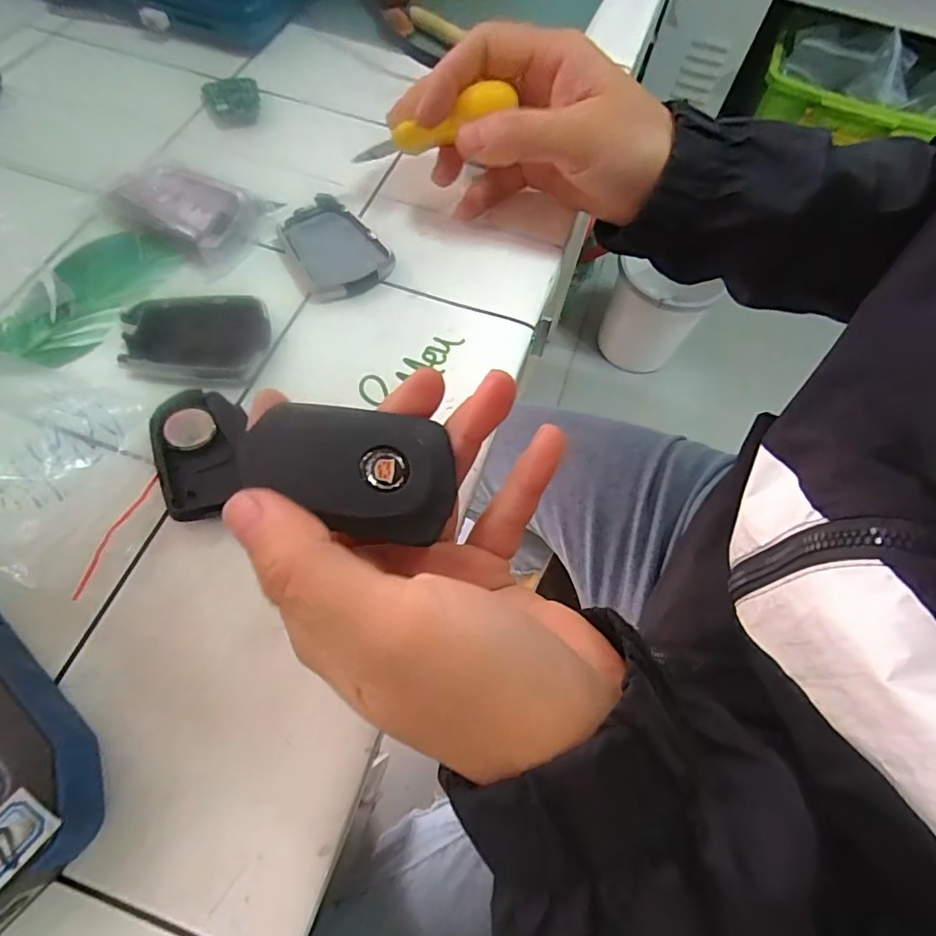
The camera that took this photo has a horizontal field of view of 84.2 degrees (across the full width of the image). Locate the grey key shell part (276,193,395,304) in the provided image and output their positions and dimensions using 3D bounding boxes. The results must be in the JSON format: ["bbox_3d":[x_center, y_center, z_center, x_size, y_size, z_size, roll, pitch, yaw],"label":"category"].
[{"bbox_3d":[-0.067,-0.105,0.250,0.043,0.010,0.057,-35,72,-19],"label":"grey key shell part"}]

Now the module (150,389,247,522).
[{"bbox_3d":[-0.102,-0.006,0.198,0.032,0.008,0.054,-16,64,-4],"label":"module"}]

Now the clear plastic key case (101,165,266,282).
[{"bbox_3d":[-0.133,-0.126,0.250,0.071,0.017,0.051,32,66,10],"label":"clear plastic key case"}]

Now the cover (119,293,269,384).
[{"bbox_3d":[-0.116,-0.055,0.219,0.059,0.006,0.043,-3,65,-7],"label":"cover"}]

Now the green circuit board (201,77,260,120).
[{"bbox_3d":[-0.135,-0.211,0.296,0.030,0.007,0.038,-11,66,-10],"label":"green circuit board"}]

